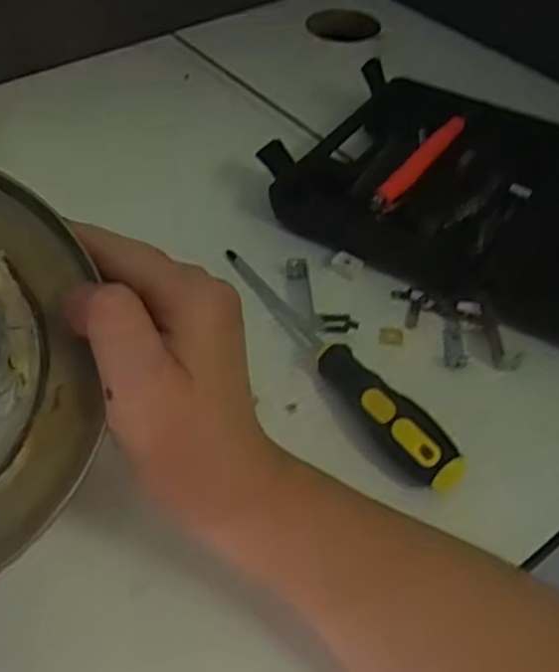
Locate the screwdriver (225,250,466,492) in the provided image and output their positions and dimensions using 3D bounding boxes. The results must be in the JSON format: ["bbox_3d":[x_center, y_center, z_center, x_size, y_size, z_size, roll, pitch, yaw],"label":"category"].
[{"bbox_3d":[0.028,0.006,0.410,0.027,0.030,0.214,-24,52,-21],"label":"screwdriver"}]

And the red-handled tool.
[{"bbox_3d":[0.107,-0.135,0.523,0.014,0.013,0.150,26,52,21],"label":"red-handled tool"}]

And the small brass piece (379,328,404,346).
[{"bbox_3d":[0.071,0.001,0.440,0.015,0.005,0.012,10,48,8],"label":"small brass piece"}]

